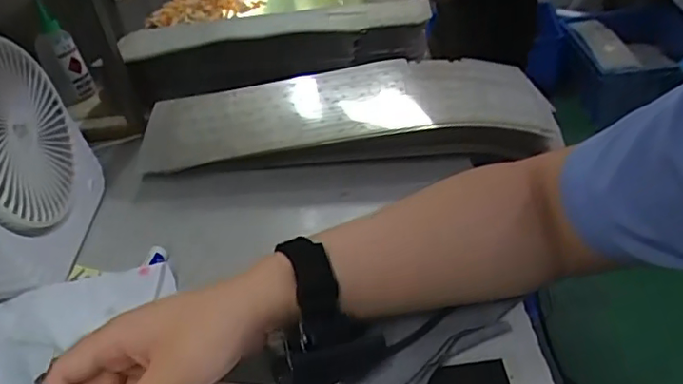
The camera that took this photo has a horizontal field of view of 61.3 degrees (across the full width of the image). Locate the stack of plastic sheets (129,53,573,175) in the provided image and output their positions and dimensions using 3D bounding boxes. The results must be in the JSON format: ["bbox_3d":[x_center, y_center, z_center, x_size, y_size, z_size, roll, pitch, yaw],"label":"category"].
[{"bbox_3d":[-0.002,-0.084,0.636,0.427,0.065,0.147,-5,35,6],"label":"stack of plastic sheets"}]

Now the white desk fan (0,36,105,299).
[{"bbox_3d":[-0.290,-0.030,0.504,0.087,0.179,0.186,-7,35,-8],"label":"white desk fan"}]

